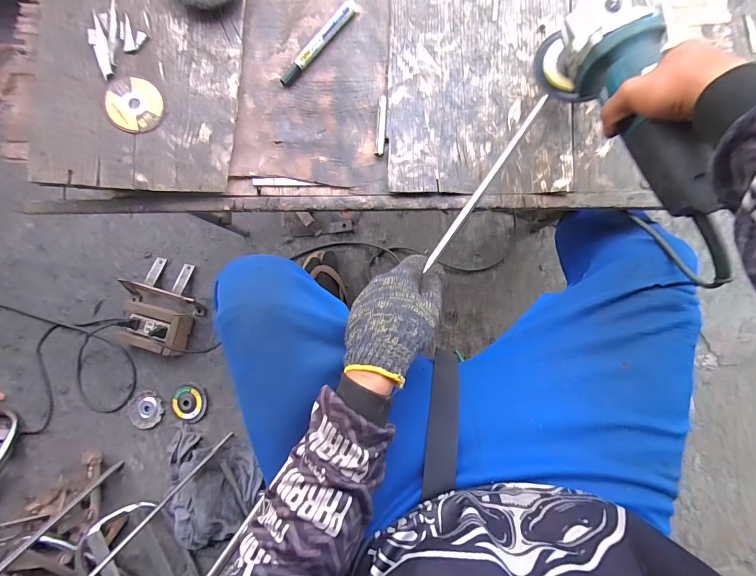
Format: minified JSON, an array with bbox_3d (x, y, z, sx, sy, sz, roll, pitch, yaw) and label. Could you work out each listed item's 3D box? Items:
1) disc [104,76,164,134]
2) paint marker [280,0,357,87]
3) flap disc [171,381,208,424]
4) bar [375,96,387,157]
[{"bbox_3d":[-0.311,-0.233,0.482,0.064,0.004,0.069,0,89,-16],"label":"disc"},{"bbox_3d":[-0.079,-0.328,0.504,0.020,0.016,0.144,42,92,3],"label":"paint marker"},{"bbox_3d":[-0.444,0.266,0.886,0.086,0.021,0.082,0,88,3],"label":"flap disc"},{"bbox_3d":[0.004,-0.215,0.500,0.012,0.006,0.077,4,90,3],"label":"bar"}]

